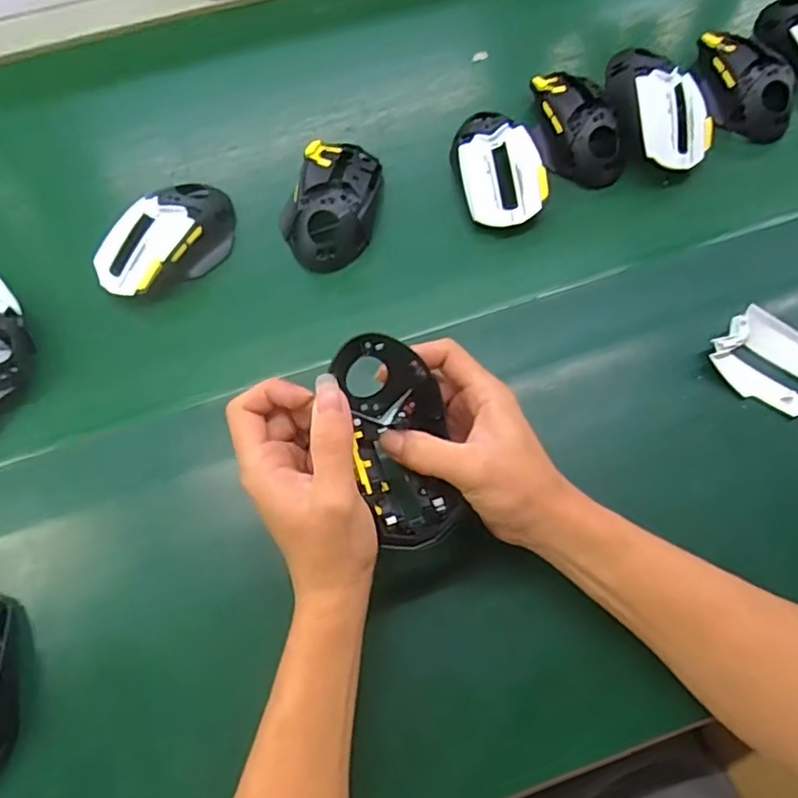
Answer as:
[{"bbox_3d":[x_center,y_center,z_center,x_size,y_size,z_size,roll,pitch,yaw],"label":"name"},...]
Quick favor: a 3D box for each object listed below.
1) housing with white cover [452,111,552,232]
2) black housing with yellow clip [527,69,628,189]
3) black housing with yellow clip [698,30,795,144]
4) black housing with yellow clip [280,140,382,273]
[{"bbox_3d":[0.079,-0.192,0.512,0.062,0.032,0.106,-14,68,-4],"label":"housing with white cover"},{"bbox_3d":[0.150,-0.232,0.531,0.056,0.036,0.113,-15,69,-4],"label":"black housing with yellow clip"},{"bbox_3d":[0.302,-0.280,0.550,0.066,0.033,0.114,-12,68,-3],"label":"black housing with yellow clip"},{"bbox_3d":[-0.056,-0.161,0.503,0.070,0.030,0.114,7,70,3],"label":"black housing with yellow clip"}]

